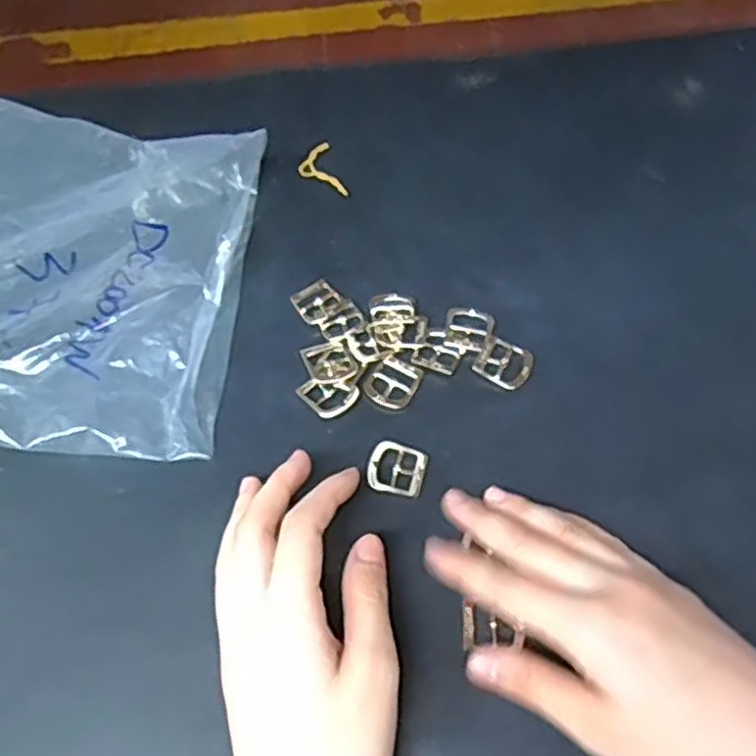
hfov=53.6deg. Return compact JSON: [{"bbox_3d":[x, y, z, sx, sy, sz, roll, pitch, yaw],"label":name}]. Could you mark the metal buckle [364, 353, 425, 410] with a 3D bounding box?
[{"bbox_3d":[0.009,0.002,0.392,0.025,0.005,0.027,31,65,19],"label":"metal buckle"}]

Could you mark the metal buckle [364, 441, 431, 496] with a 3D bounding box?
[{"bbox_3d":[0.009,0.043,0.367,0.029,0.004,0.026,12,60,10],"label":"metal buckle"}]

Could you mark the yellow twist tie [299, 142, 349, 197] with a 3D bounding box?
[{"bbox_3d":[-0.037,-0.130,0.474,0.023,0.004,0.046,-18,59,-7],"label":"yellow twist tie"}]

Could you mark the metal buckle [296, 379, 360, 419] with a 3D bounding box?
[{"bbox_3d":[-0.025,0.008,0.387,0.025,0.005,0.024,-38,64,-18],"label":"metal buckle"}]

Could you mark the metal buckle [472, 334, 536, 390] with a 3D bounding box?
[{"bbox_3d":[0.066,-0.008,0.392,0.028,0.004,0.025,28,64,18],"label":"metal buckle"}]

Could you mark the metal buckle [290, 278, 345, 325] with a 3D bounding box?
[{"bbox_3d":[-0.034,-0.044,0.423,0.025,0.004,0.025,-30,62,-15],"label":"metal buckle"}]

